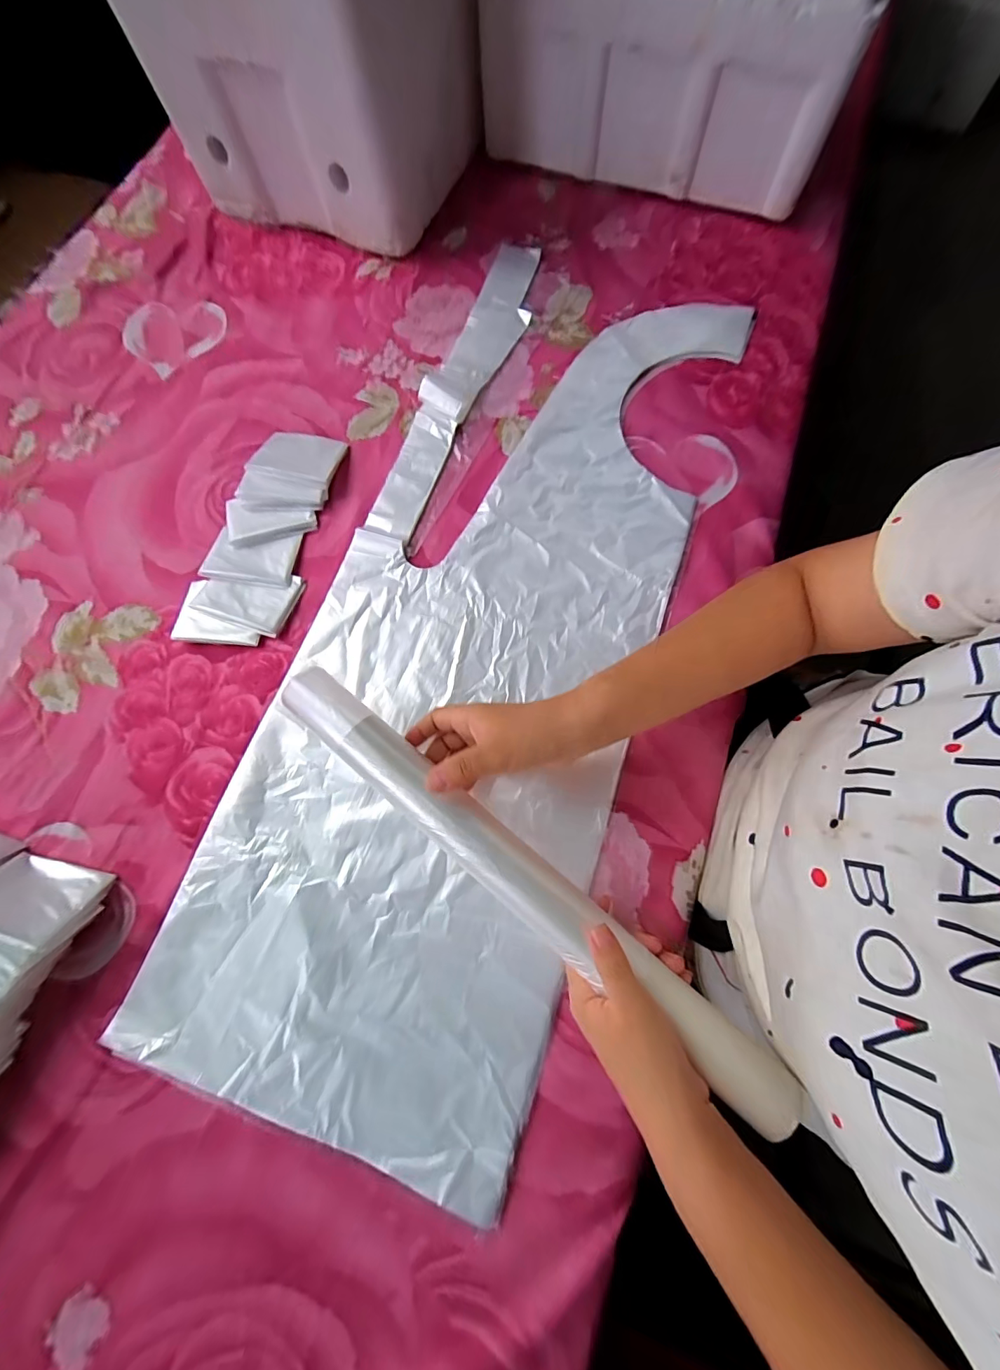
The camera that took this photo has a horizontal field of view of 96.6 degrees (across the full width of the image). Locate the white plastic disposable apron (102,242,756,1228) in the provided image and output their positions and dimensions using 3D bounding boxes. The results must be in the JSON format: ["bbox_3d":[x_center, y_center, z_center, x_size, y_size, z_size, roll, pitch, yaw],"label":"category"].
[{"bbox_3d":[-0.012,-0.057,0.410,0.300,0.018,0.809,18,76,7],"label":"white plastic disposable apron"}]

